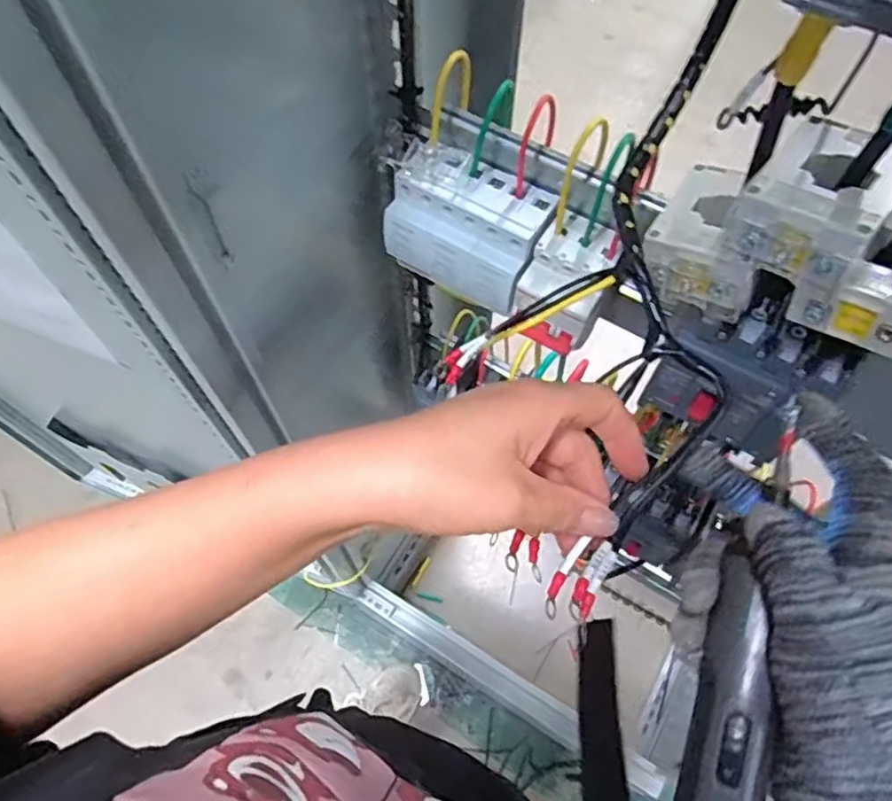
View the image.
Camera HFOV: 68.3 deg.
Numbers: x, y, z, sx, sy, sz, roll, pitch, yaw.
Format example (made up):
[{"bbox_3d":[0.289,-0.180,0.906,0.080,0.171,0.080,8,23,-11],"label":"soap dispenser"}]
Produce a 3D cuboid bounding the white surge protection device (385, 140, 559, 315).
[{"bbox_3d":[0.017,-0.129,0.487,0.110,0.068,0.069,29,67,14],"label":"white surge protection device"}]

